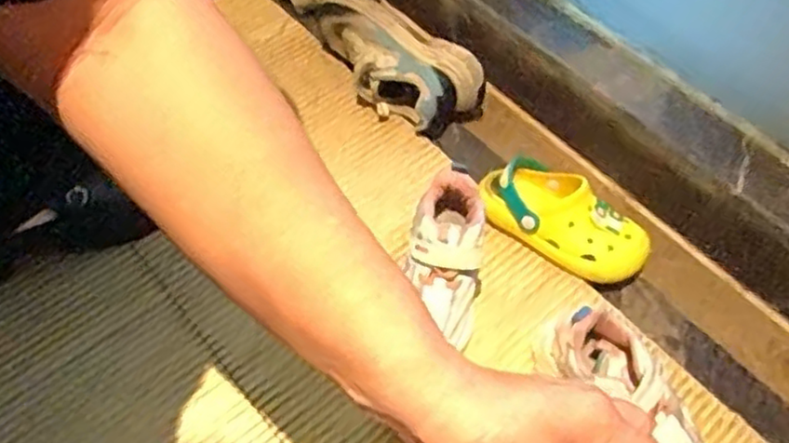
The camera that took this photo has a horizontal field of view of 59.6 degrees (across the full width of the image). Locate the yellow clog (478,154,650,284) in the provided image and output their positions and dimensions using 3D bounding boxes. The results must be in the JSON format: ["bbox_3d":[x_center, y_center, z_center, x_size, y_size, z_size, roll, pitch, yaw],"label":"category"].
[{"bbox_3d":[0.166,-0.001,0.686,0.170,0.055,0.079,34,62,19],"label":"yellow clog"}]

